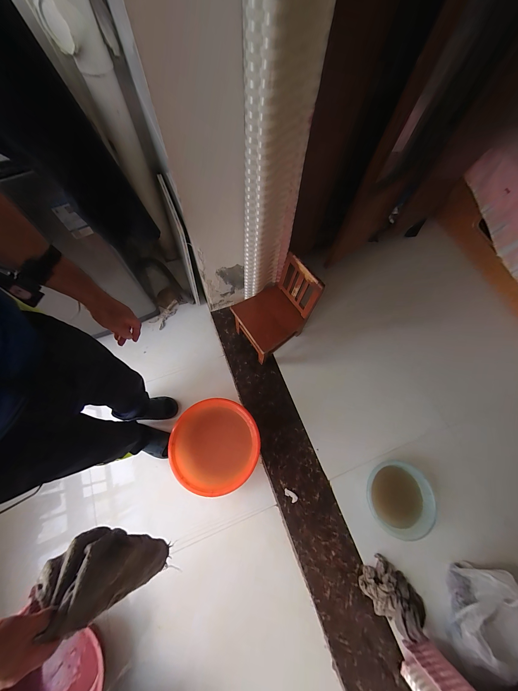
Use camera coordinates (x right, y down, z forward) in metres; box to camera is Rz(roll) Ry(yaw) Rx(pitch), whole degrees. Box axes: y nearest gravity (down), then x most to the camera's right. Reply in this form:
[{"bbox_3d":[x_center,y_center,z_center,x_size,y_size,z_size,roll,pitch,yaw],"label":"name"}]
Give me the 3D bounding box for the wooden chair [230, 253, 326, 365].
[{"bbox_3d":[0.069,-0.162,1.204,0.335,0.438,0.280,-39,76,-16],"label":"wooden chair"}]

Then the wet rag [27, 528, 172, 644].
[{"bbox_3d":[-0.310,0.484,0.542,0.121,0.293,0.098,8,69,28],"label":"wet rag"}]

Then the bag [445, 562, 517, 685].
[{"bbox_3d":[0.907,1.082,0.949,0.238,0.155,0.363,25,70,7],"label":"bag"}]

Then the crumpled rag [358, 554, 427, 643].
[{"bbox_3d":[0.566,1.057,1.005,0.183,0.064,0.267,-34,74,-15],"label":"crumpled rag"}]

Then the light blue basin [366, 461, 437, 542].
[{"bbox_3d":[0.649,0.706,1.117,0.289,0.079,0.302,14,69,2],"label":"light blue basin"}]

